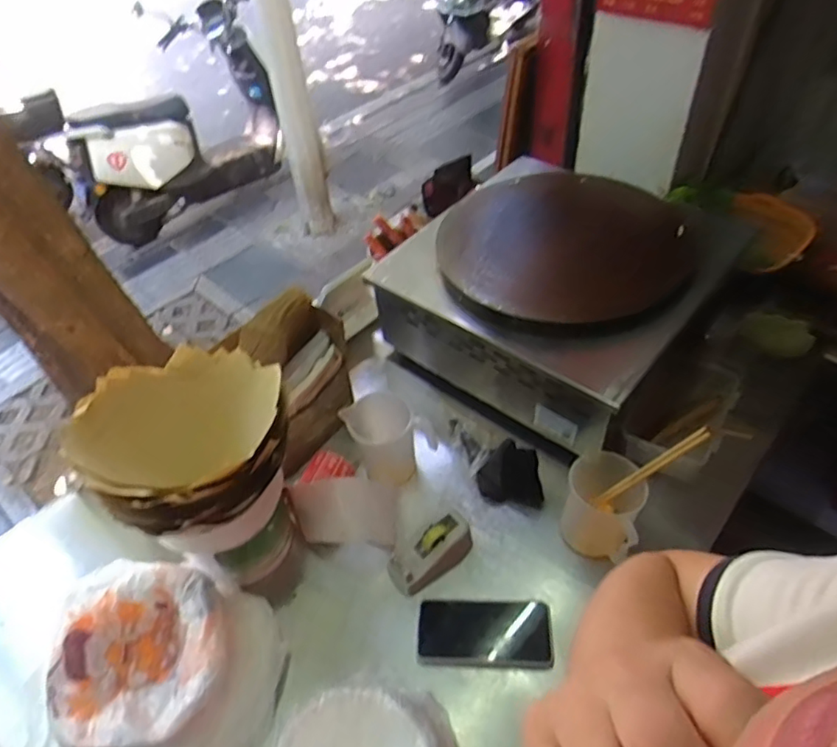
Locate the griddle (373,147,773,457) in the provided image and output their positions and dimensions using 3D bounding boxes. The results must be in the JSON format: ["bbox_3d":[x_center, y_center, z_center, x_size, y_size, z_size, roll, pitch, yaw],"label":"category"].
[{"bbox_3d":[0.259,-0.156,1.052,0.436,0.253,0.520,29,57,28],"label":"griddle"}]

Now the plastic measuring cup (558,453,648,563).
[{"bbox_3d":[0.250,0.185,0.796,0.100,0.101,0.119,15,51,19],"label":"plastic measuring cup"}]

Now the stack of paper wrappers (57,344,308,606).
[{"bbox_3d":[-0.257,0.126,0.738,0.210,0.275,0.216,3,48,8],"label":"stack of paper wrappers"}]

